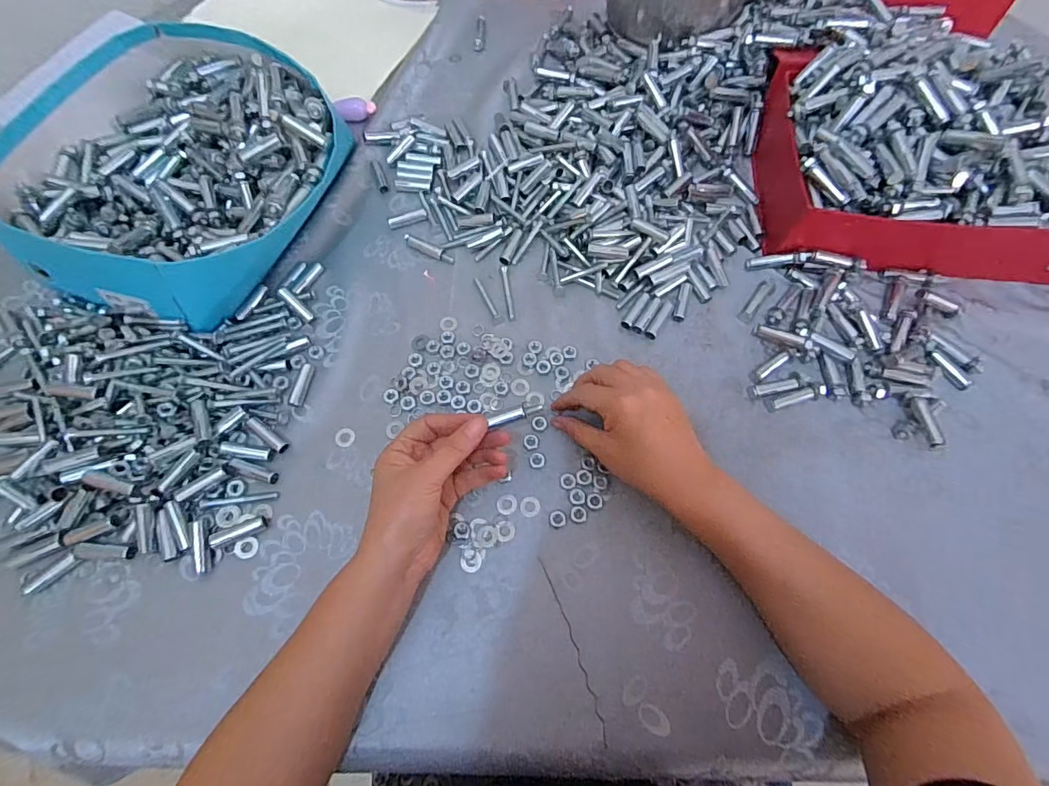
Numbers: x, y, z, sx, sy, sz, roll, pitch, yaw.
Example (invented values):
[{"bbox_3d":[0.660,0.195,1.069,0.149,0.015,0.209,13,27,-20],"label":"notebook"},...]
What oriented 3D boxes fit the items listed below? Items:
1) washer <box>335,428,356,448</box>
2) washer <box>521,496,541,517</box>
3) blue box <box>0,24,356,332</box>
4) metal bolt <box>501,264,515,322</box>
[{"bbox_3d":[-0.154,0.038,0.415,0.017,0.004,0.017,0,70,-1],"label":"washer"},{"bbox_3d":[0.005,0.093,0.397,0.016,0.004,0.016,0,68,-1],"label":"washer"},{"bbox_3d":[-0.329,-0.210,0.462,0.284,0.080,0.284,29,70,10],"label":"blue box"},{"bbox_3d":[-0.015,-0.096,0.466,0.006,0.004,0.061,-7,70,-4],"label":"metal bolt"}]

